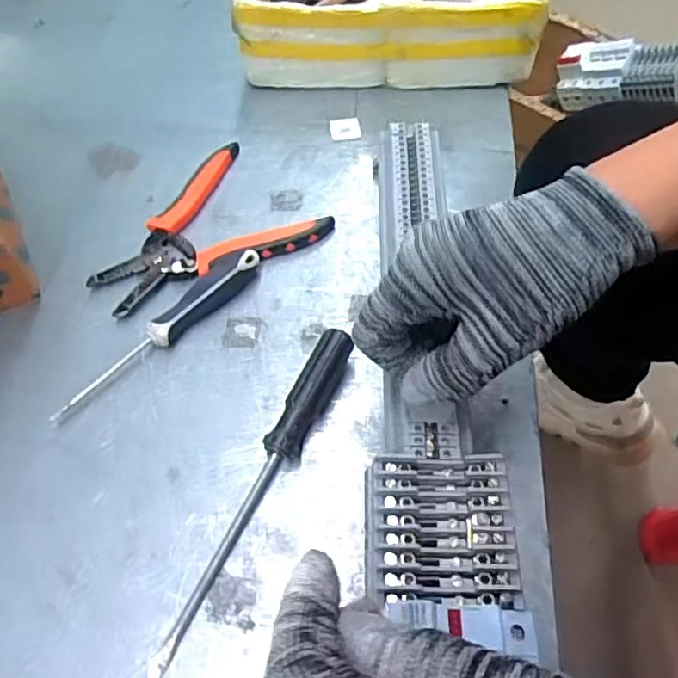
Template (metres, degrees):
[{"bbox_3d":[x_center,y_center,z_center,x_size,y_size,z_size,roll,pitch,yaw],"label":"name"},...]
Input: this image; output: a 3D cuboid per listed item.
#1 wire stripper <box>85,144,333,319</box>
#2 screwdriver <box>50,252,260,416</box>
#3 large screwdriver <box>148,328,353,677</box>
[{"bbox_3d":[-0.101,-0.072,0.428,0.154,0.013,0.118,-39,64,-21],"label":"wire stripper"},{"bbox_3d":[-0.111,-0.007,0.378,0.023,0.021,0.156,35,64,21],"label":"screwdriver"},{"bbox_3d":[-0.042,0.080,0.321,0.019,0.019,0.194,22,65,15],"label":"large screwdriver"}]

